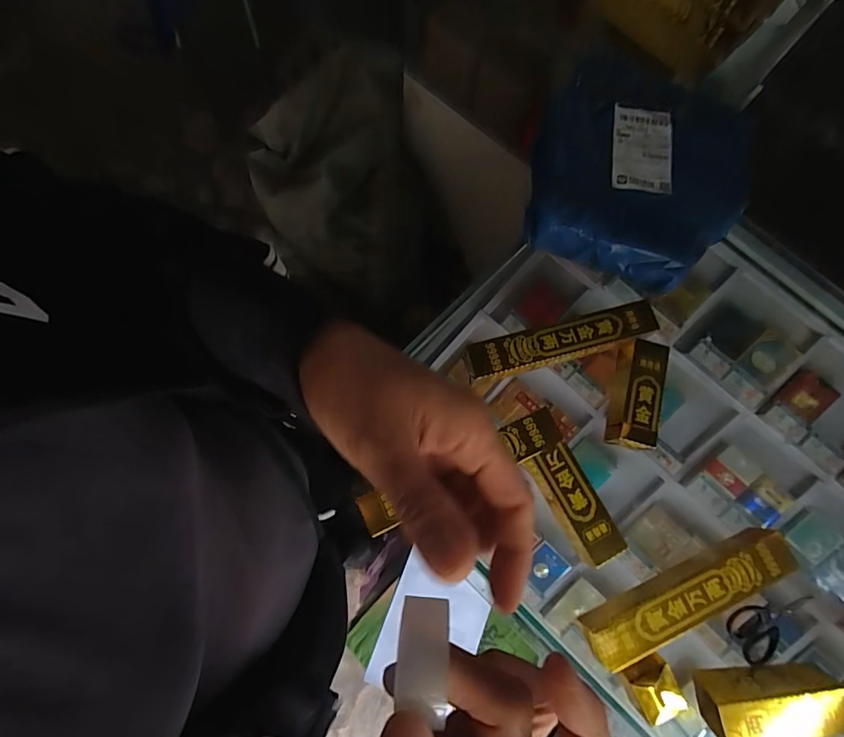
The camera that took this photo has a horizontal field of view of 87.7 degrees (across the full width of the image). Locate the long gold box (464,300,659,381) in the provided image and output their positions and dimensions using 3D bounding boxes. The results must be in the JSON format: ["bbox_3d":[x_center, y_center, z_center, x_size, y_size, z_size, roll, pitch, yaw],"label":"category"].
[{"bbox_3d":[0.166,-0.032,0.528,0.227,0.027,0.044,-13,76,-5],"label":"long gold box"}]

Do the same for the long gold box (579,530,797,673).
[{"bbox_3d":[0.285,0.241,0.470,0.241,0.037,0.052,-22,77,-7],"label":"long gold box"}]

